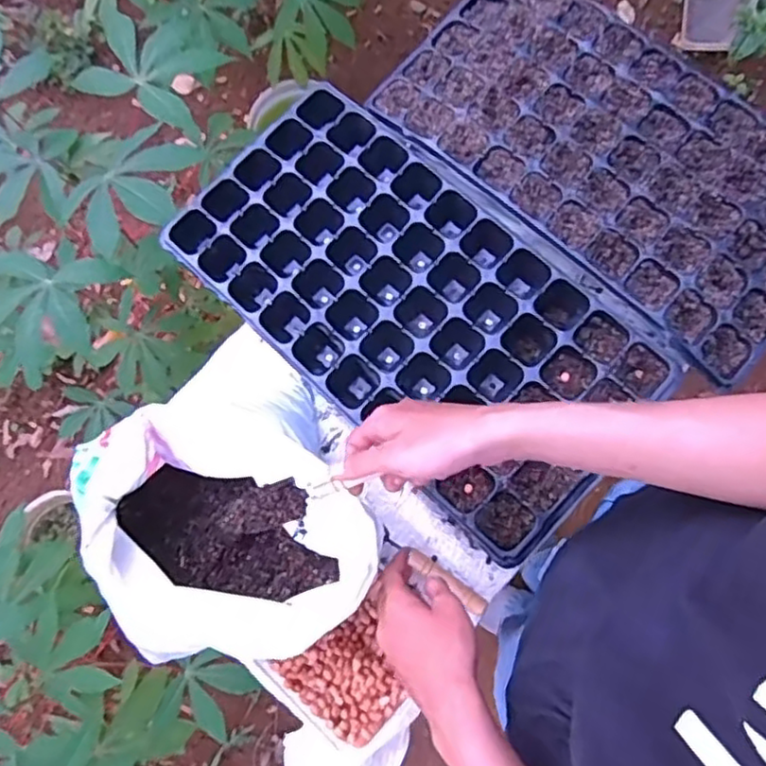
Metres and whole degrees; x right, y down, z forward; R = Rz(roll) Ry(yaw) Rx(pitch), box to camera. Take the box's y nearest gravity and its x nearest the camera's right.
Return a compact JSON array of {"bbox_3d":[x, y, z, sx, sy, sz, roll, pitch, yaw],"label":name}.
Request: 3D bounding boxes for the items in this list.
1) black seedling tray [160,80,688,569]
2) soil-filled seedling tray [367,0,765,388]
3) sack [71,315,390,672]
[{"bbox_3d":[0.030,-0.093,0.724,0.521,0.062,0.279,42,81,12],"label":"black seedling tray"},{"bbox_3d":[0.258,-0.261,0.746,0.513,0.038,0.262,41,81,12],"label":"soil-filled seedling tray"},{"bbox_3d":[-0.147,0.107,0.613,0.209,0.178,0.269,-29,76,-4],"label":"sack"}]

